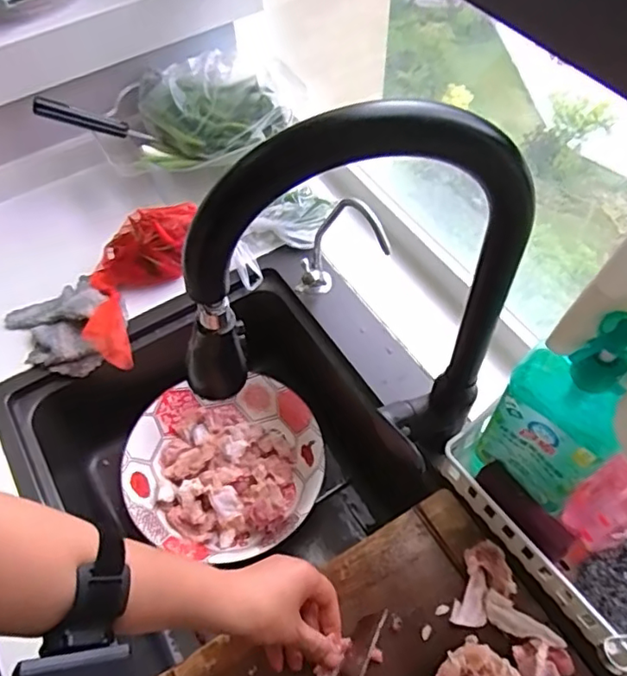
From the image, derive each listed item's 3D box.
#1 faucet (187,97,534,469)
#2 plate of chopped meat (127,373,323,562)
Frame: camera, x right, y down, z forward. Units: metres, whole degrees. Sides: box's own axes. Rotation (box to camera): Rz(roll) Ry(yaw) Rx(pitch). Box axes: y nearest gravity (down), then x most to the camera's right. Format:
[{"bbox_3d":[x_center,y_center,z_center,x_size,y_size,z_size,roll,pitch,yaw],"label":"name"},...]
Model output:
[{"bbox_3d":[0.031,0.000,0.438,0.231,0.381,0.049,-5,57,0],"label":"faucet"},{"bbox_3d":[-0.118,0.174,0.786,0.252,0.068,0.225,-7,57,-1],"label":"plate of chopped meat"}]

